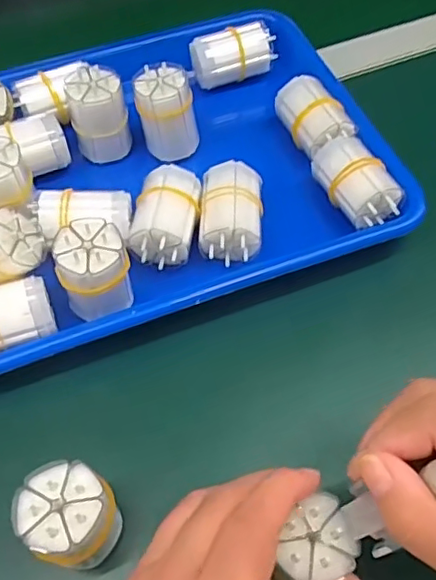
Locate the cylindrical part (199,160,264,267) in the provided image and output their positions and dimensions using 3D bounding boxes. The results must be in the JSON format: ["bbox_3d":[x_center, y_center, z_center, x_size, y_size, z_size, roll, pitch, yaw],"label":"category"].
[{"bbox_3d":[0.008,-0.048,0.383,0.039,0.040,0.060,2,58,1],"label":"cylindrical part"}]

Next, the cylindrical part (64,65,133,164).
[{"bbox_3d":[-0.084,-0.125,0.413,0.038,0.056,0.034,-9,58,-5],"label":"cylindrical part"}]

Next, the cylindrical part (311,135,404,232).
[{"bbox_3d":[0.094,-0.072,0.395,0.044,0.039,0.064,-17,59,-10],"label":"cylindrical part"}]

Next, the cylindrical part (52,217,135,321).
[{"bbox_3d":[-0.072,-0.009,0.343,0.039,0.058,0.034,-20,60,-12],"label":"cylindrical part"}]

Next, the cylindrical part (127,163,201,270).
[{"bbox_3d":[-0.033,-0.047,0.378,0.041,0.037,0.061,2,58,2],"label":"cylindrical part"}]

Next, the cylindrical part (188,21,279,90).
[{"bbox_3d":[0.012,-0.187,0.462,0.064,0.034,0.032,-14,59,-9],"label":"cylindrical part"}]

